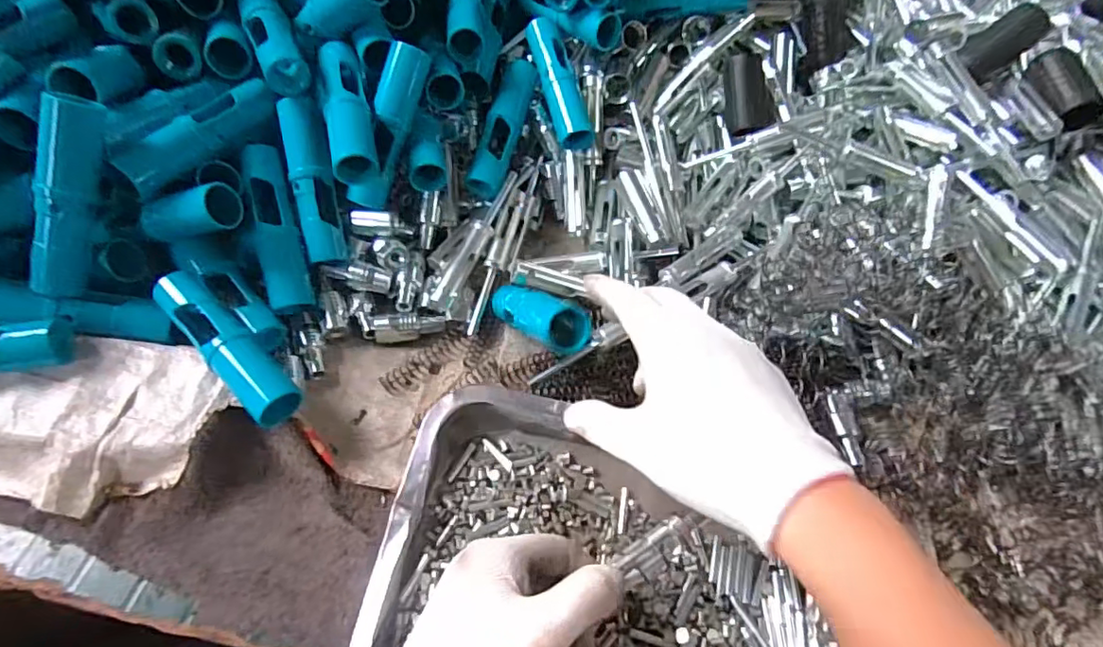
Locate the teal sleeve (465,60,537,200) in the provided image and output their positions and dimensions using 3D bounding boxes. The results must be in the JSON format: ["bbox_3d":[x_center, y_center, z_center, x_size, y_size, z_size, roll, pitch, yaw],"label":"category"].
[{"bbox_3d":[-0.041,-0.168,0.485,0.027,0.023,0.126,16,79,6],"label":"teal sleeve"}]

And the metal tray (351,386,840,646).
[{"bbox_3d":[0.032,0.146,0.329,0.254,0.046,0.176,12,55,3],"label":"metal tray"}]

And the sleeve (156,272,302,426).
[{"bbox_3d":[-0.206,0.014,0.364,0.124,0.030,0.029,40,61,21],"label":"sleeve"}]

